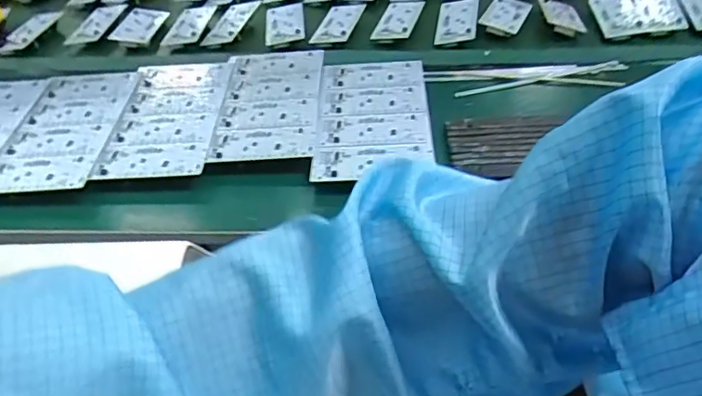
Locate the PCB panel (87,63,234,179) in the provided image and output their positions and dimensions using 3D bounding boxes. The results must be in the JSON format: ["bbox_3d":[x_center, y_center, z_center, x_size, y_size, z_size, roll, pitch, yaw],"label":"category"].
[{"bbox_3d":[-0.207,-0.095,0.632,0.112,0.009,0.209,2,49,1],"label":"PCB panel"}]

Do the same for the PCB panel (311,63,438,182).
[{"bbox_3d":[0.027,-0.102,0.659,0.131,0.017,0.242,1,42,3],"label":"PCB panel"}]

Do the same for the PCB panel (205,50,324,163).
[{"bbox_3d":[-0.097,-0.119,0.668,0.116,0.009,0.230,1,48,-2],"label":"PCB panel"}]

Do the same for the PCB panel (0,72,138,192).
[{"bbox_3d":[-0.315,-0.079,0.611,0.107,0.006,0.208,2,49,5],"label":"PCB panel"}]

